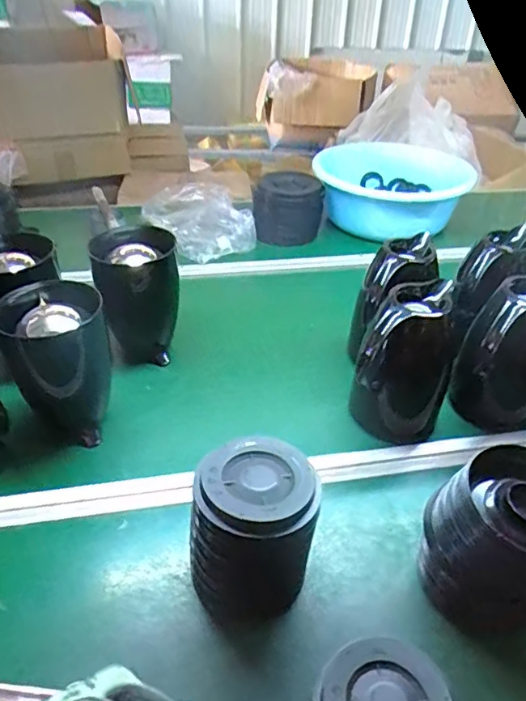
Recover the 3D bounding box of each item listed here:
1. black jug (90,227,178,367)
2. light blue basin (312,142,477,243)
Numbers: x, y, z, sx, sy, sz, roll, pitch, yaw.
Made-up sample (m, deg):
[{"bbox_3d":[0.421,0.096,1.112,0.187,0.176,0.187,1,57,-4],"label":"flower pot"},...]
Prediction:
[{"bbox_3d":[-0.197,-0.083,0.847,0.125,0.185,0.122,-7,38,-12],"label":"black jug"},{"bbox_3d":[0.310,-0.393,1.307,0.368,0.133,0.284,5,37,3],"label":"light blue basin"}]

